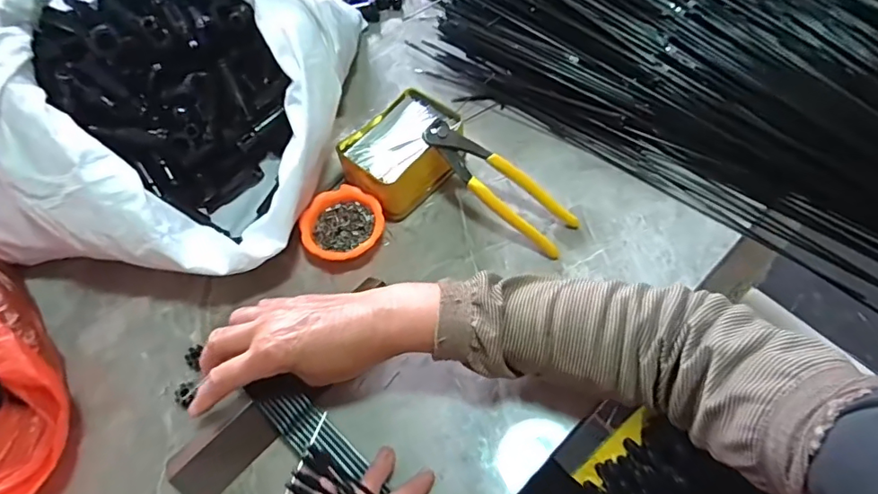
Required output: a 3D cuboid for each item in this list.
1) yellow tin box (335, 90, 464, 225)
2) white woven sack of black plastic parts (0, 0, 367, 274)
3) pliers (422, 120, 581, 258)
[{"bbox_3d":[-0.034,-0.093,0.518,0.114,0.054,0.086,-42,65,-18],"label":"yellow tin box"},{"bbox_3d":[-0.250,-0.139,0.485,0.299,0.161,0.310,7,61,9],"label":"white woven sack of black plastic parts"},{"bbox_3d":[0.054,-0.057,0.484,0.161,0.014,0.045,39,68,-2],"label":"pliers"}]

